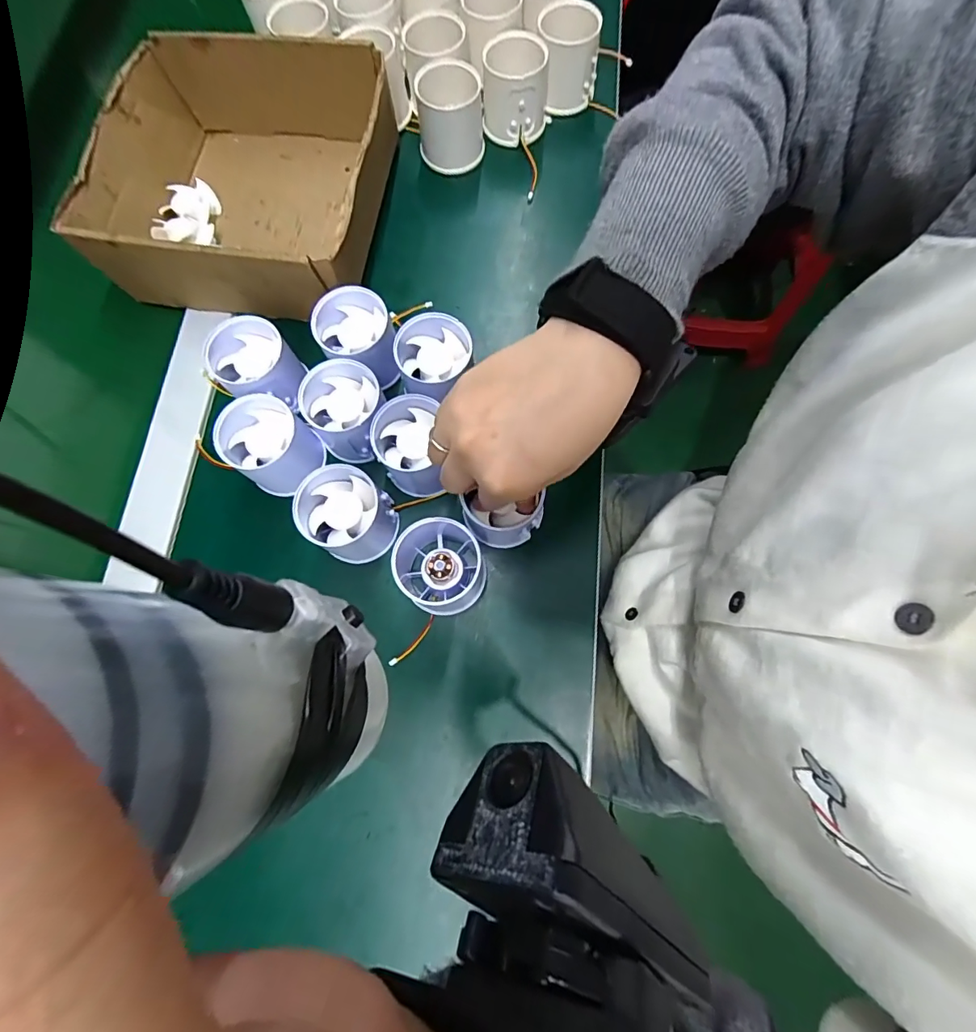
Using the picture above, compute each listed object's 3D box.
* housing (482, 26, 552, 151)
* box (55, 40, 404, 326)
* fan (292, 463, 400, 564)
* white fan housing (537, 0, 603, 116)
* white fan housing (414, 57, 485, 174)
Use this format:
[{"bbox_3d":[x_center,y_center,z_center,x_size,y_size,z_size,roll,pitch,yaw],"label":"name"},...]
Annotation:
[{"bbox_3d":[0.024,-0.362,0.398,0.056,0.060,0.052,-1,71,0],"label":"housing"},{"bbox_3d":[-0.191,-0.260,0.364,0.209,0.085,0.202,7,71,3],"label":"box"},{"bbox_3d":[-0.091,-0.001,0.302,0.053,0.051,0.053,0,71,0],"label":"fan"},{"bbox_3d":[0.069,-0.395,0.400,0.054,0.056,0.048,9,71,4],"label":"white fan housing"},{"bbox_3d":[-0.031,-0.330,0.391,0.055,0.063,0.044,-2,71,0],"label":"white fan housing"}]

